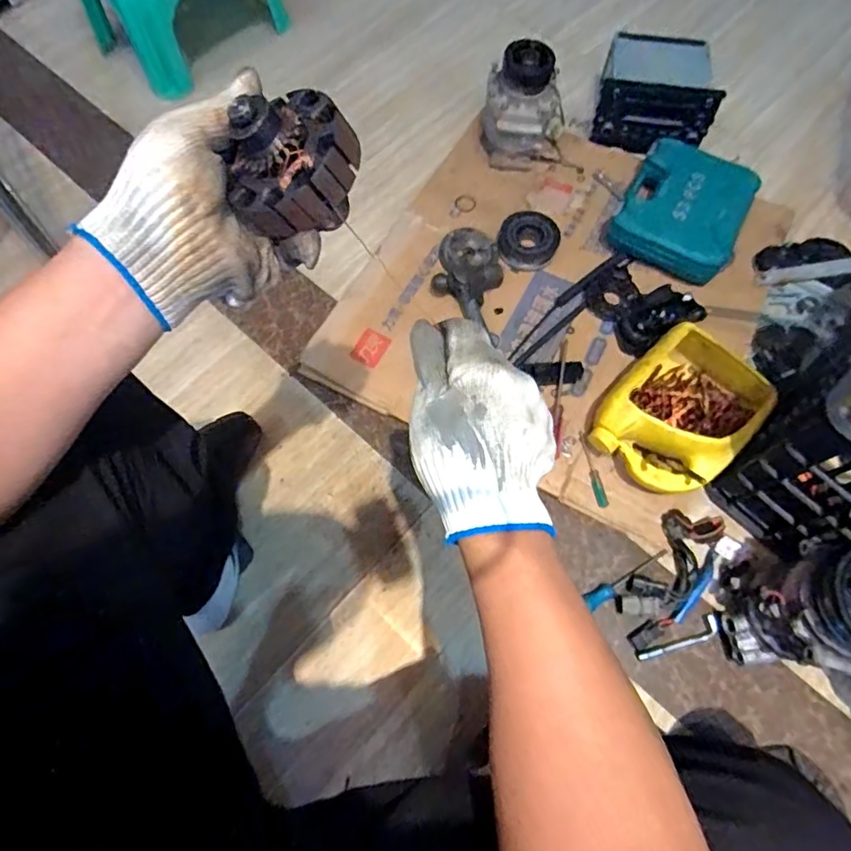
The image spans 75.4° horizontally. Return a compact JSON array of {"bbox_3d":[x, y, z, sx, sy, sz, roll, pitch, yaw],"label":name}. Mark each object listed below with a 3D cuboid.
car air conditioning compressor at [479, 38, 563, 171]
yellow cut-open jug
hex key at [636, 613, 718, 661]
[{"bbox_3d":[0.180,-0.577,0.998,0.155,0.188,0.118,10,67,5],"label":"car air conditioning compressor"},{"bbox_3d":[0.361,-0.013,0.789,0.171,0.095,0.218,42,74,17],"label":"yellow cut-open jug"},{"bbox_3d":[0.336,0.286,0.729,0.118,0.011,0.023,-22,68,-10],"label":"hex key"}]

